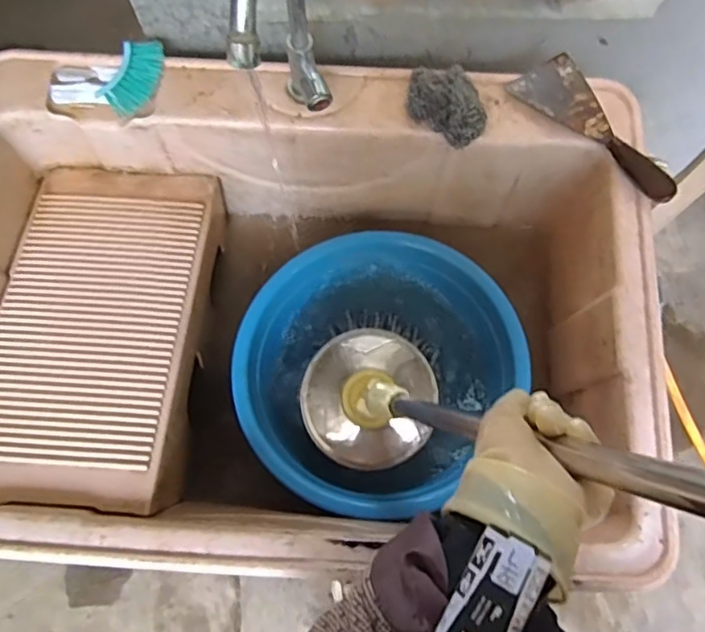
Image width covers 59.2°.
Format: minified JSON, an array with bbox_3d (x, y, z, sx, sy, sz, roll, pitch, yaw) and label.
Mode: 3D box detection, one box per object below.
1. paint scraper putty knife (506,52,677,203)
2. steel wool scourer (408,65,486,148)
[{"bbox_3d":[0.277,-0.209,0.697,0.080,0.023,0.211,-33,77,-10],"label":"paint scraper putty knife"},{"bbox_3d":[0.109,-0.245,0.696,0.100,0.045,0.075,36,76,9],"label":"steel wool scourer"}]

